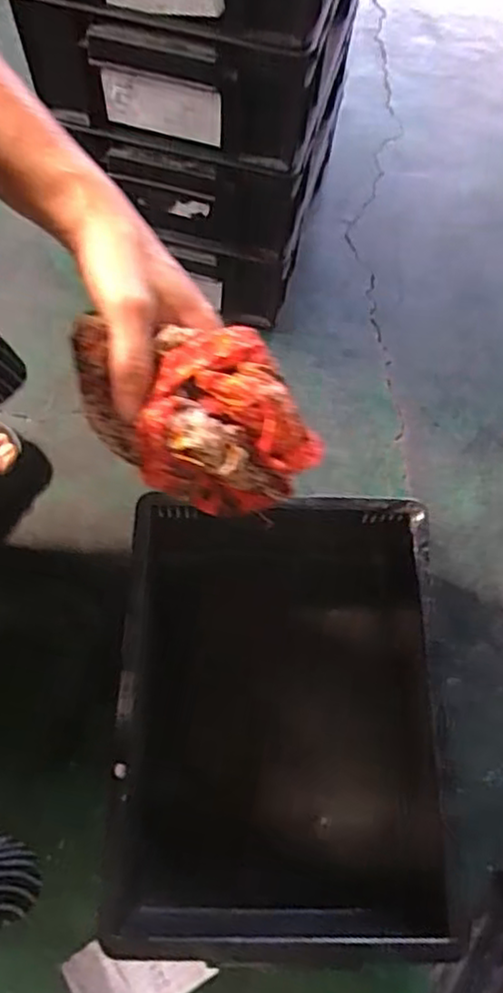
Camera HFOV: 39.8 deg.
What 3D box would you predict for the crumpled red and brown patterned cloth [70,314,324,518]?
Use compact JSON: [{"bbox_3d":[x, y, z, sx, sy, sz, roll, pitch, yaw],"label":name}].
[{"bbox_3d":[-0.028,-0.038,0.363,0.122,0.068,0.072,0,64,-3],"label":"crumpled red and brown patterned cloth"}]

